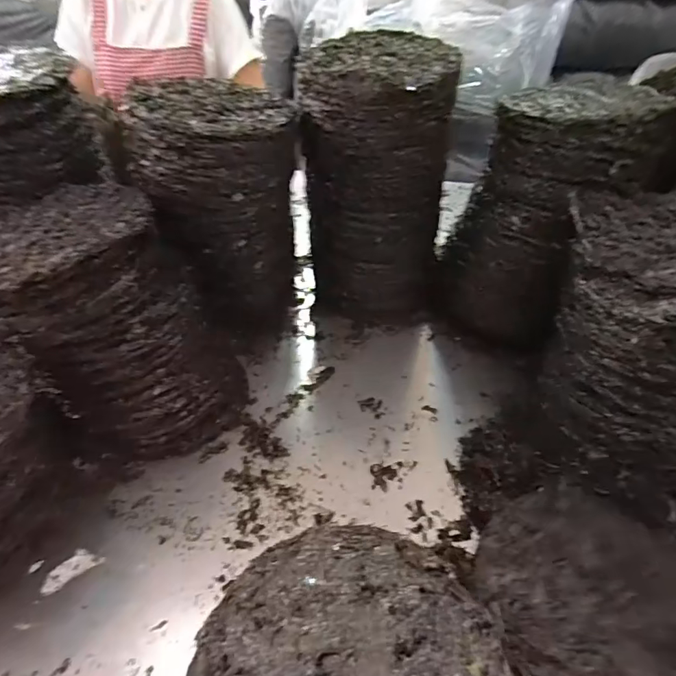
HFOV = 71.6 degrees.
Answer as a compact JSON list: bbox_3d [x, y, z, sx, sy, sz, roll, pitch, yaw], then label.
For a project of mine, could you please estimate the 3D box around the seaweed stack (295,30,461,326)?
[{"bbox_3d":[0.052,-0.212,0.671,0.181,0.336,0.177,2,43,3],"label":"seaweed stack"}]

